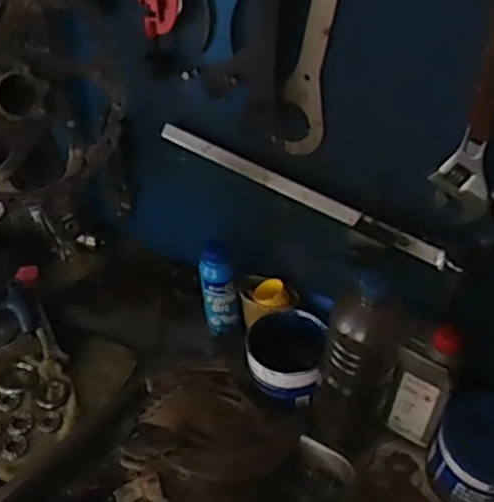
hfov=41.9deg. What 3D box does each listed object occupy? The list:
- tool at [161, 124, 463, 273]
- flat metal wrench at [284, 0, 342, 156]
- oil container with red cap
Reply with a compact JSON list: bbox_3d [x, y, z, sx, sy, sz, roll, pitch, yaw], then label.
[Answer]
[{"bbox_3d":[0.056,-0.067,0.728,0.384,0.022,0.012,28,44,24],"label":"tool"},{"bbox_3d":[0.070,-0.191,0.635,0.046,0.230,0.011,31,49,20],"label":"flat metal wrench"},{"bbox_3d":[0.200,0.148,0.732,0.064,0.167,0.054,19,44,19],"label":"oil container with red cap"}]

